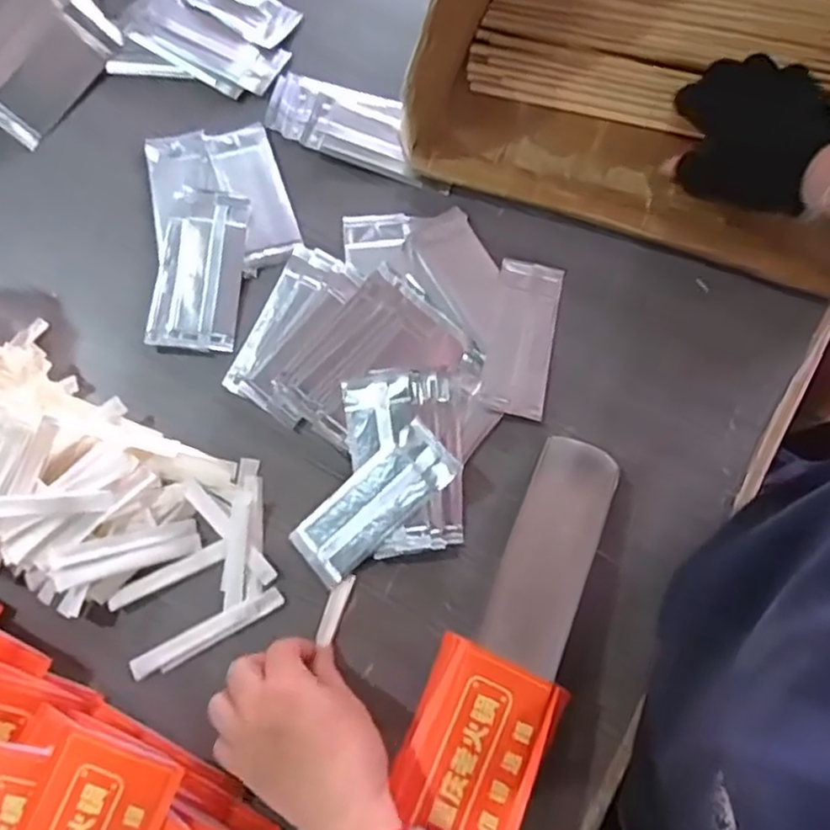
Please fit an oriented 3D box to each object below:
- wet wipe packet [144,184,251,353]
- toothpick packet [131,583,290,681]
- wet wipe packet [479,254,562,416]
[{"bbox_3d":[-0.165,-0.112,0.505,0.064,0.017,0.124,4,76,1],"label":"wet wipe packet"},{"bbox_3d":[-0.139,0.147,0.448,0.107,0.006,0.018,-28,78,-6],"label":"toothpick packet"},{"bbox_3d":[0.080,-0.059,0.495,0.047,0.007,0.121,12,77,3],"label":"wet wipe packet"}]

